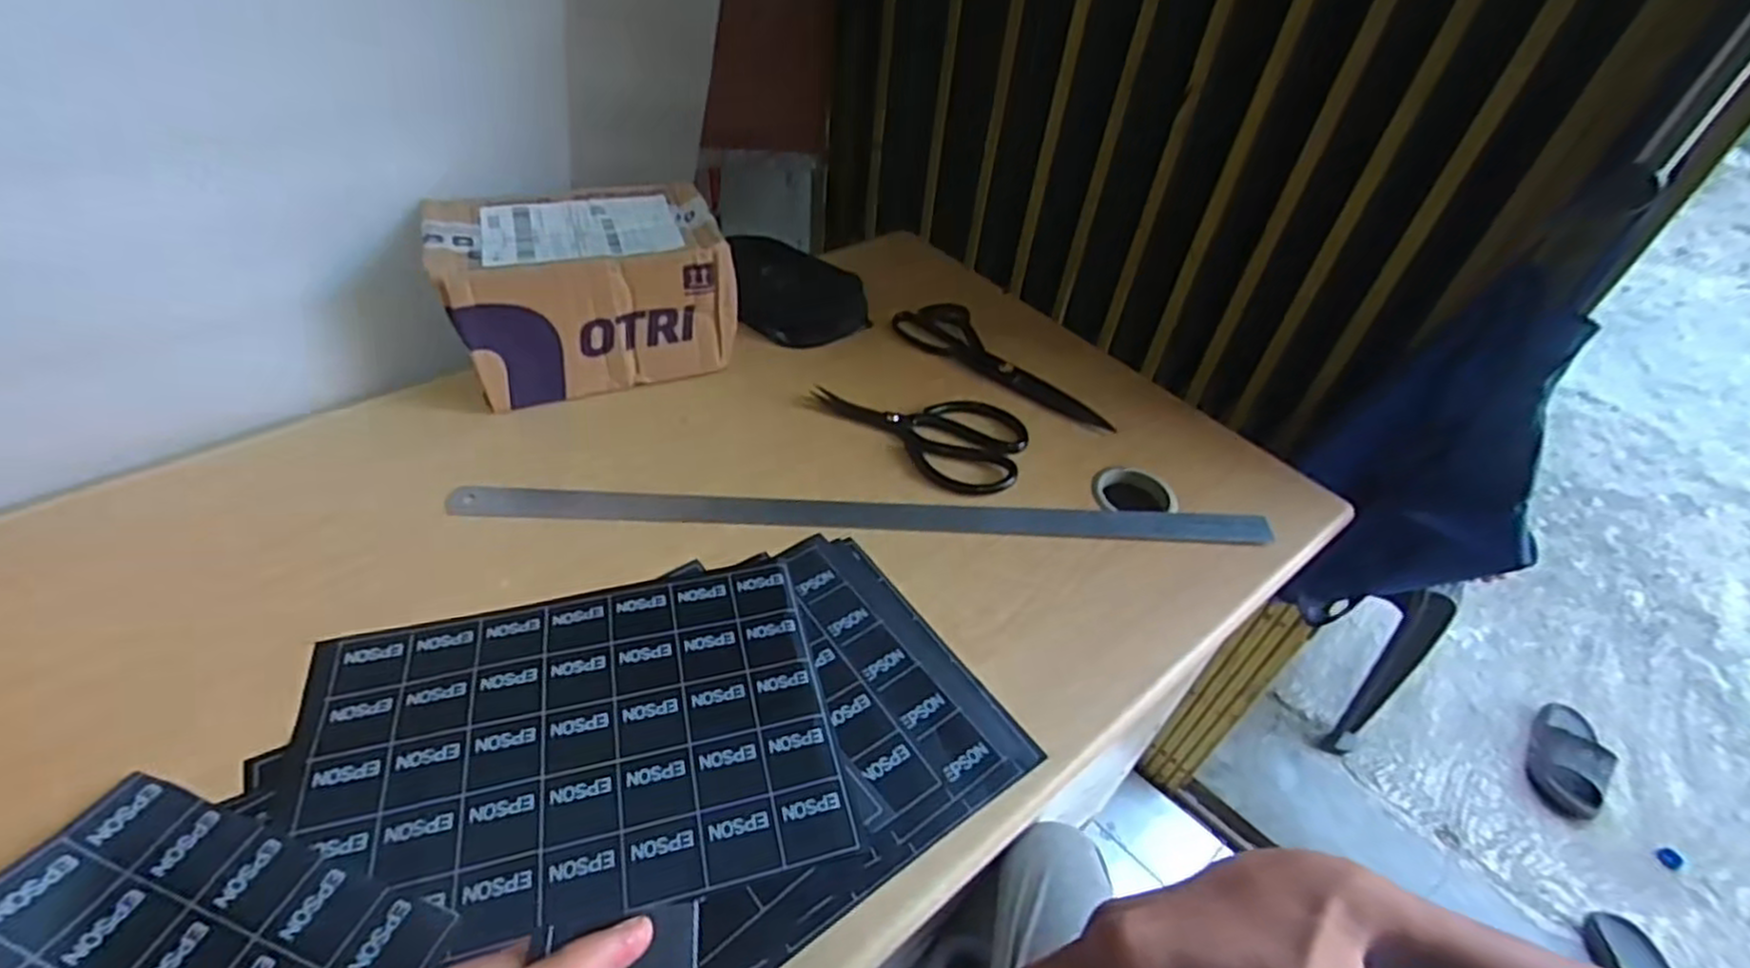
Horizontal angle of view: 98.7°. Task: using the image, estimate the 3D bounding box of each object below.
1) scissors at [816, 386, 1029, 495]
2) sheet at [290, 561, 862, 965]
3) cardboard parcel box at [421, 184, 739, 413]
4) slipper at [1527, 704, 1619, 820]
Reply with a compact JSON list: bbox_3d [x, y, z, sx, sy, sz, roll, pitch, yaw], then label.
[{"bbox_3d":[0.037,-0.049,0.651,0.185,0.011,0.096,18,45,11],"label":"scissors"},{"bbox_3d":[-0.173,0.147,0.439,0.284,0.004,0.204,-8,46,-15],"label":"sheet"},{"bbox_3d":[-0.249,-0.169,0.662,0.216,0.132,0.129,-15,48,-21],"label":"cardboard parcel box"},{"bbox_3d":[1.272,0.498,1.379,0.112,0.060,0.295,32,50,23],"label":"slipper"}]

